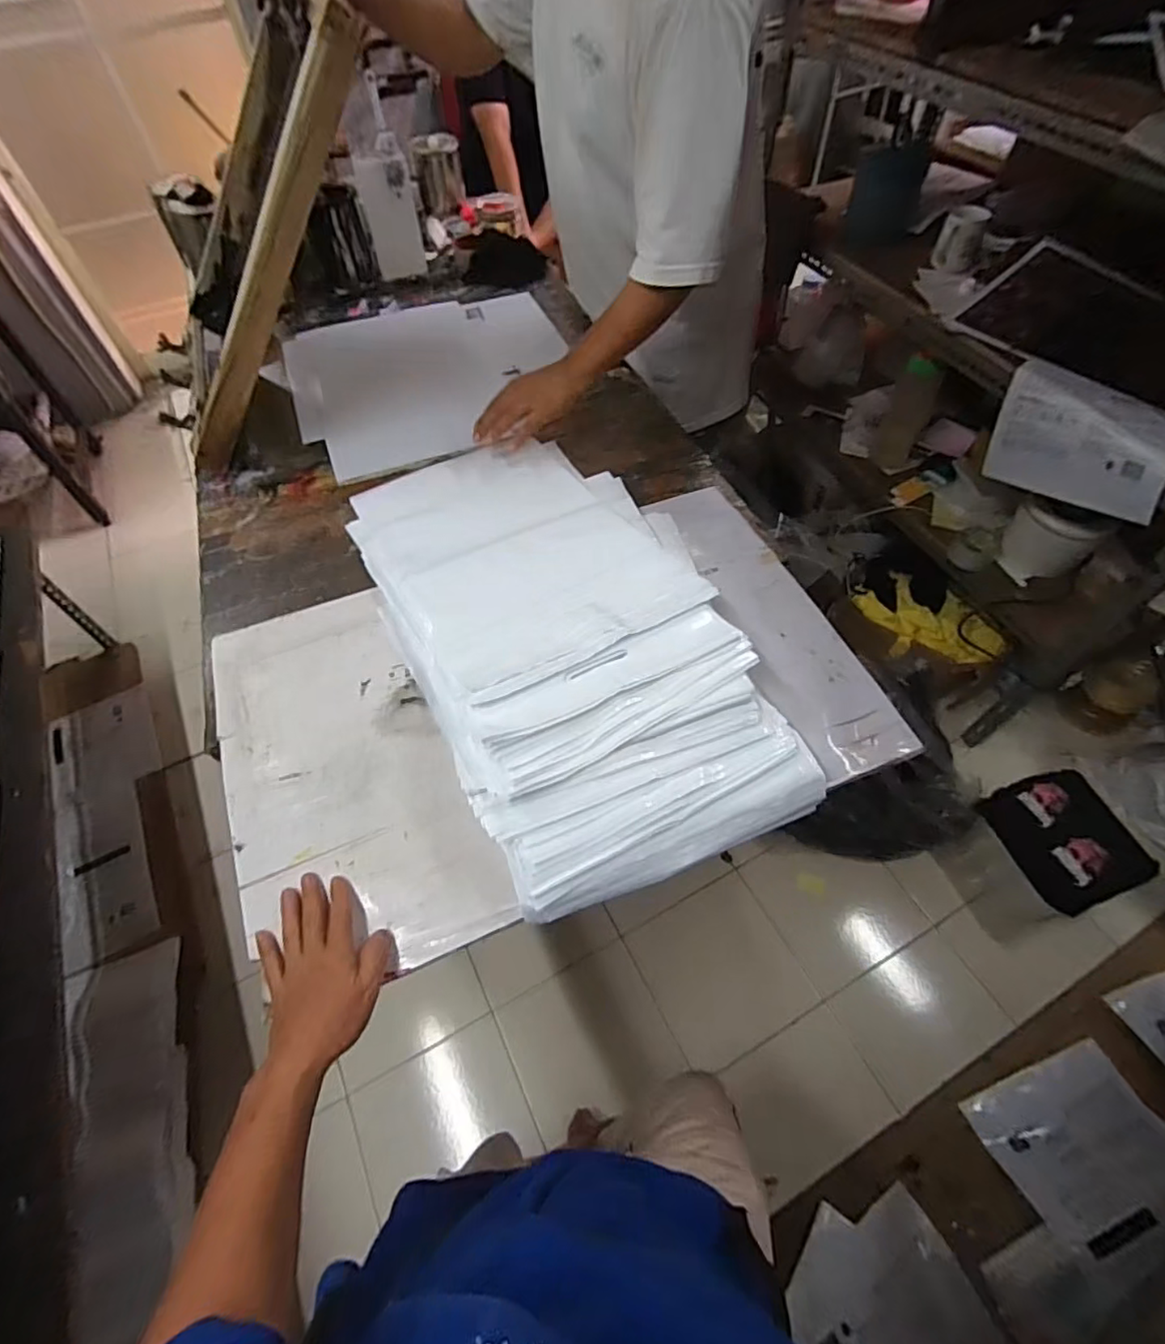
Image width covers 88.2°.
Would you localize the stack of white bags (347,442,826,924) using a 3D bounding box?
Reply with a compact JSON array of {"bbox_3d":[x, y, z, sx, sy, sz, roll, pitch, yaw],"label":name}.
[{"bbox_3d":[-0.043,-0.097,0.721,0.368,0.080,0.706,-24,59,-14],"label":"stack of white bags"}]

